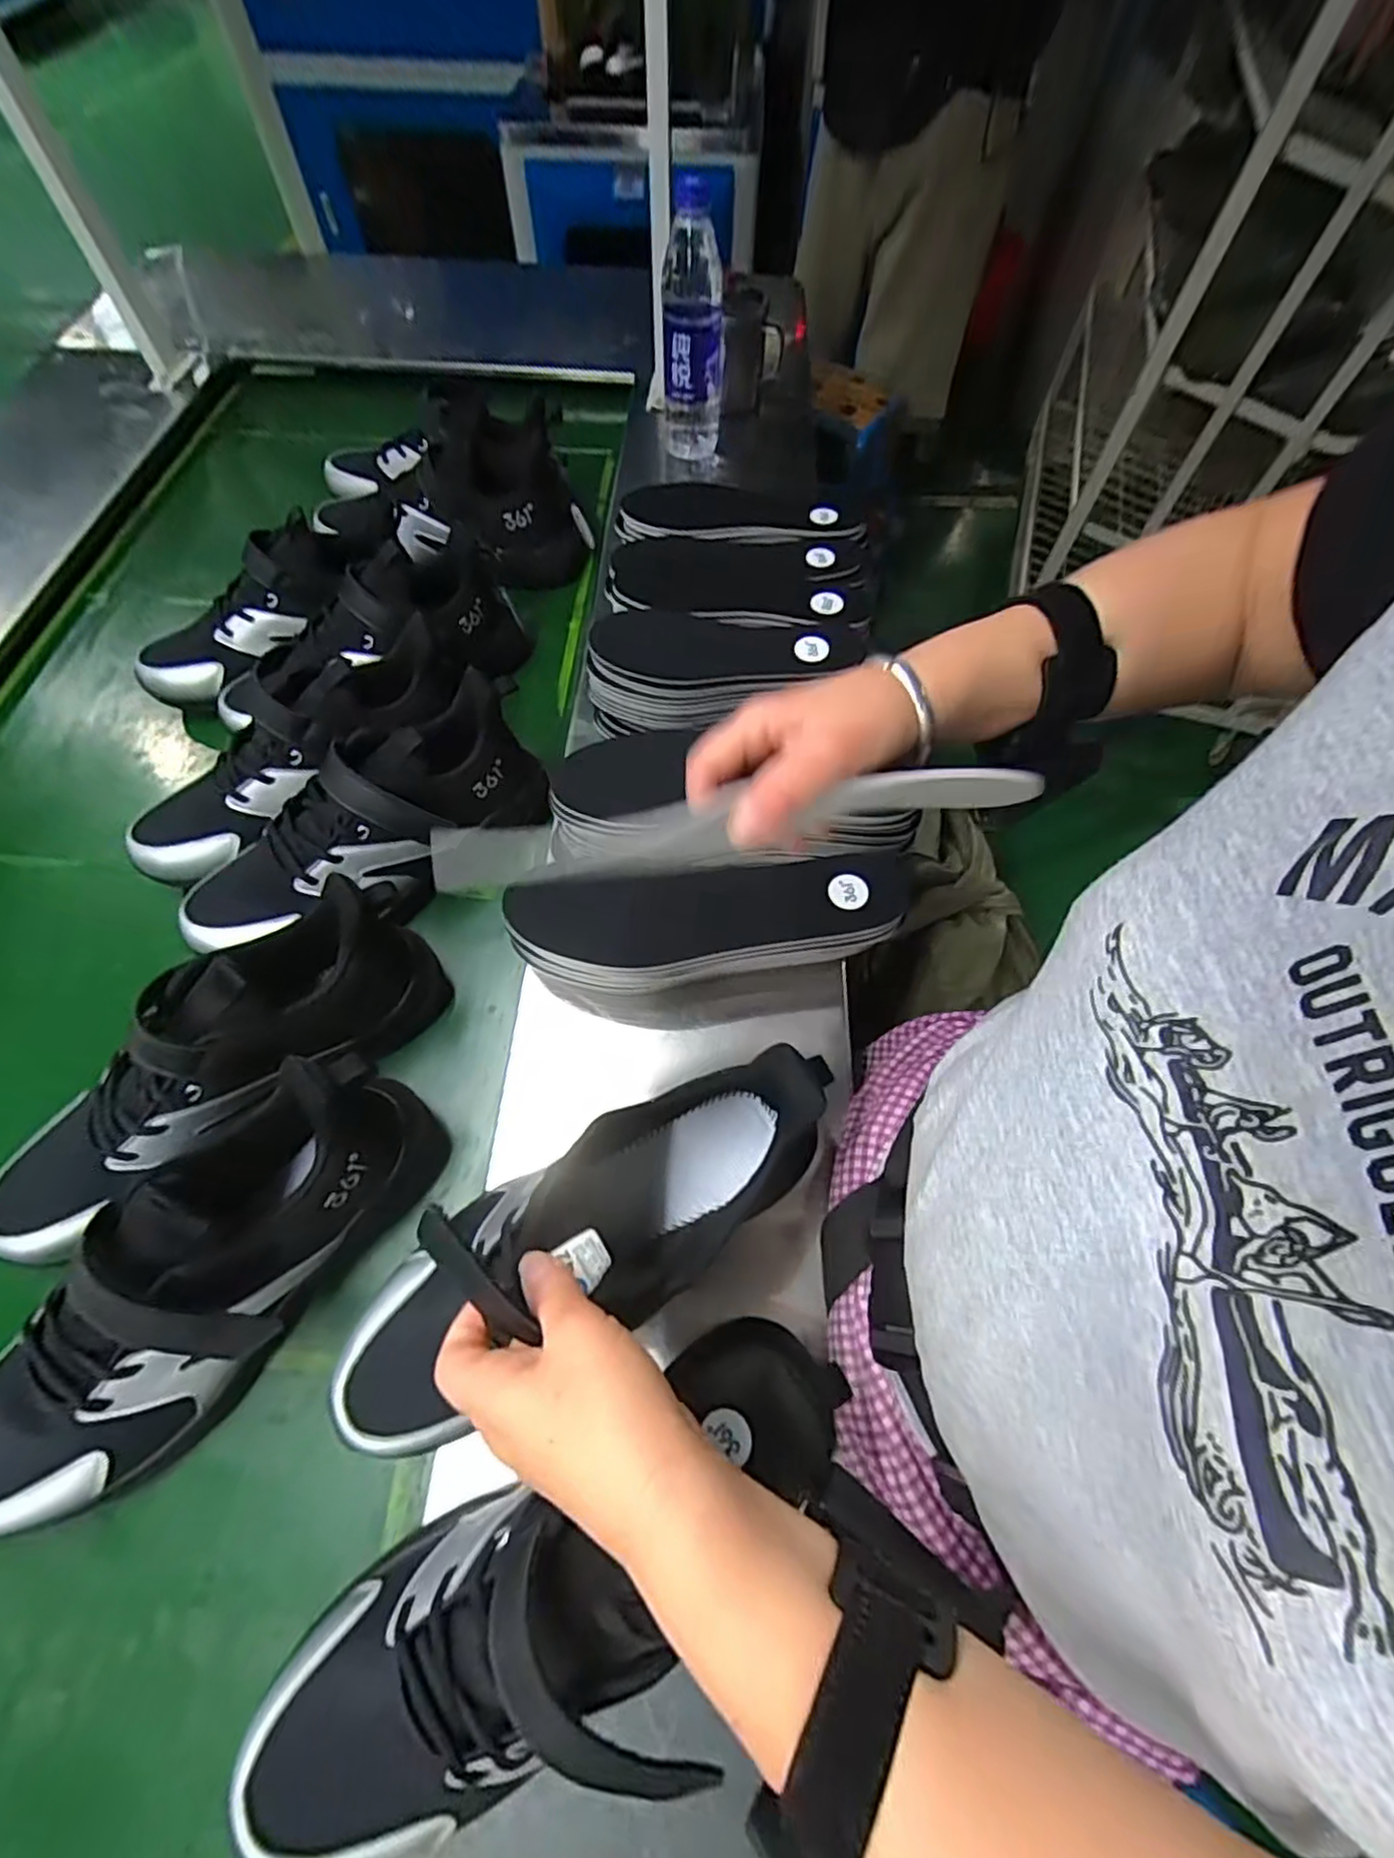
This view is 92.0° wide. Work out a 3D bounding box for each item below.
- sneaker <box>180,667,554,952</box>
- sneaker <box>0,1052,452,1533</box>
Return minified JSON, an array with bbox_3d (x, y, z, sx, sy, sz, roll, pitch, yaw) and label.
[{"bbox_3d":[-0.250,-0.080,0.506,0.281,0.104,0.102,-33,68,-17],"label":"sneaker"},{"bbox_3d":[-0.277,0.196,0.363,0.101,0.122,0.284,38,68,16],"label":"sneaker"}]

